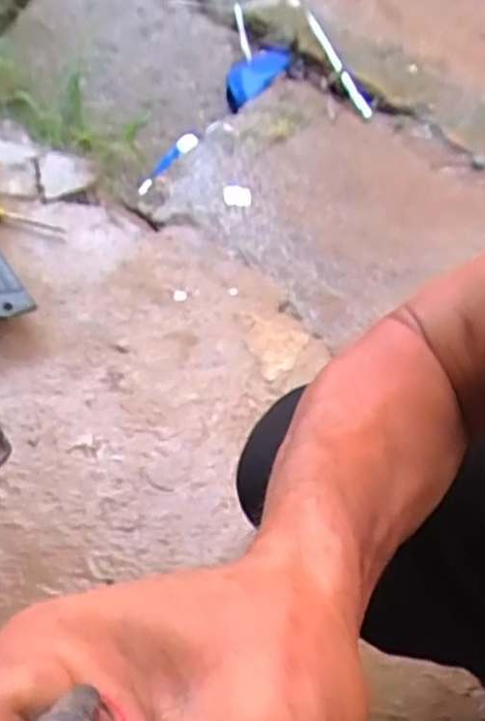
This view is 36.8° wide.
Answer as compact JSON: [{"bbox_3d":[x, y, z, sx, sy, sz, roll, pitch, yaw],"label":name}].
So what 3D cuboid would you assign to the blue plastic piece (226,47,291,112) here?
[{"bbox_3d":[0.032,-0.568,1.453,0.053,0.070,0.233,26,47,12],"label":"blue plastic piece"}]

